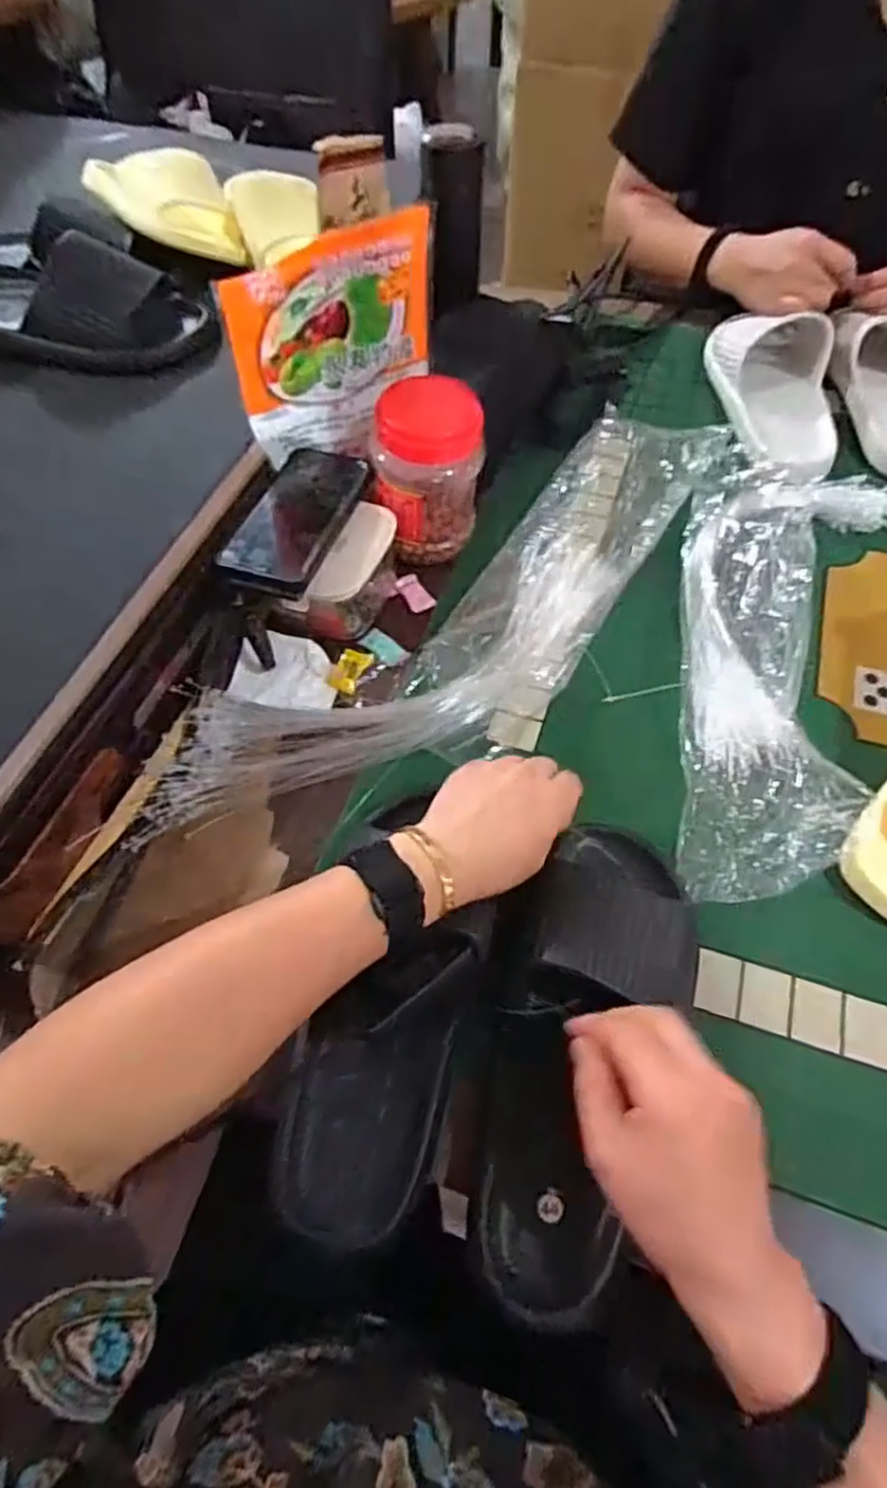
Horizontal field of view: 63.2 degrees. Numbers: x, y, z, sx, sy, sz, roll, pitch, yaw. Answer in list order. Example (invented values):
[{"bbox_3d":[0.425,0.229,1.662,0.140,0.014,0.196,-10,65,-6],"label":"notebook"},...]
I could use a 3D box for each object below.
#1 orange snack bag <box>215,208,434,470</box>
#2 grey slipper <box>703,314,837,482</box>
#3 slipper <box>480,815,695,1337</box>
[{"bbox_3d":[-0.088,-0.329,0.608,0.176,0.170,0.032,-34,65,-19],"label":"orange snack bag"},{"bbox_3d":[0.348,-0.364,0.757,0.112,0.067,0.282,6,59,3],"label":"grey slipper"},{"bbox_3d":[0.088,0.176,0.426,0.102,0.091,0.268,15,69,9],"label":"slipper"}]

